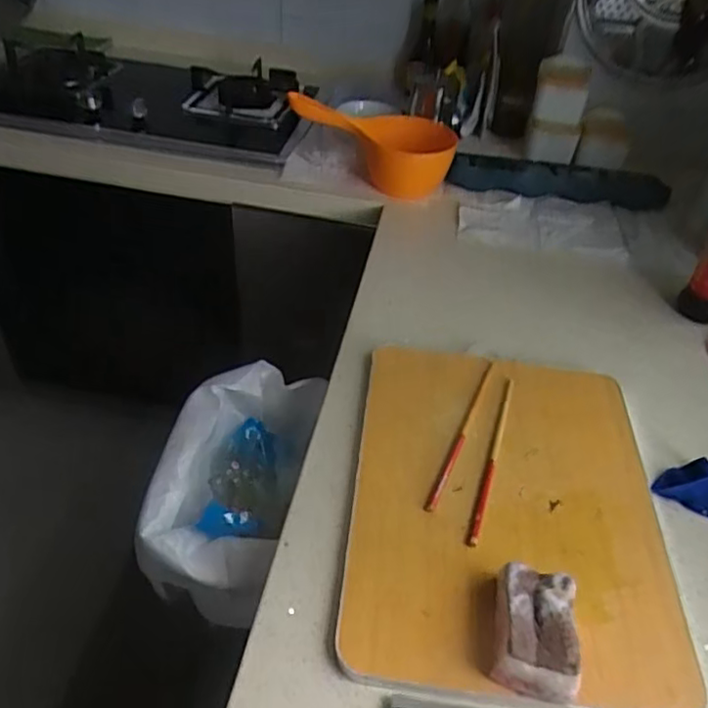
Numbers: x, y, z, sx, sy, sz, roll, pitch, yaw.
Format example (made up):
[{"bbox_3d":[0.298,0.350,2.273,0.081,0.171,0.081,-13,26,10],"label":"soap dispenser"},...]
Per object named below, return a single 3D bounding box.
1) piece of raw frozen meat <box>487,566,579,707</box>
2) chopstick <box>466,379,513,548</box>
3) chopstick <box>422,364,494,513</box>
[{"bbox_3d":[0.144,0.223,0.517,0.063,0.044,0.095,9,42,7],"label":"piece of raw frozen meat"},{"bbox_3d":[0.147,0.103,0.673,0.010,0.010,0.235,16,43,12],"label":"chopstick"},{"bbox_3d":[0.120,0.081,0.696,0.012,0.013,0.231,19,44,15],"label":"chopstick"}]

